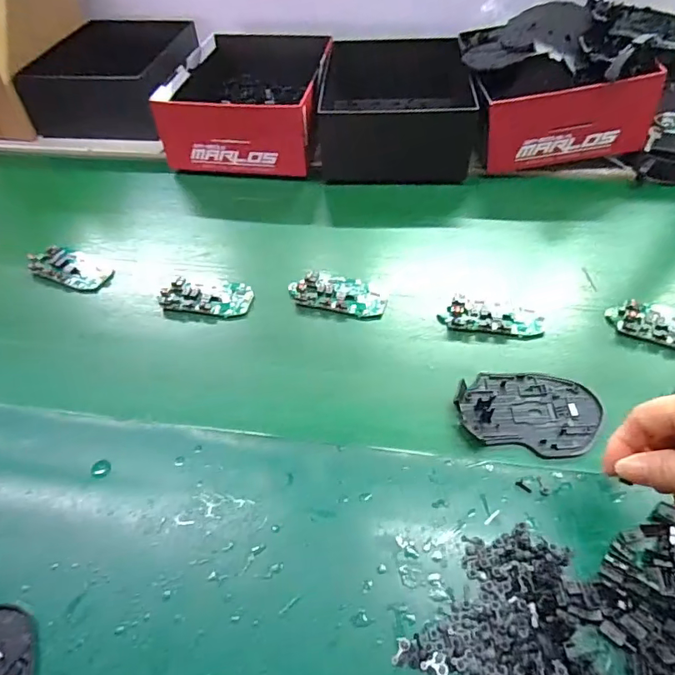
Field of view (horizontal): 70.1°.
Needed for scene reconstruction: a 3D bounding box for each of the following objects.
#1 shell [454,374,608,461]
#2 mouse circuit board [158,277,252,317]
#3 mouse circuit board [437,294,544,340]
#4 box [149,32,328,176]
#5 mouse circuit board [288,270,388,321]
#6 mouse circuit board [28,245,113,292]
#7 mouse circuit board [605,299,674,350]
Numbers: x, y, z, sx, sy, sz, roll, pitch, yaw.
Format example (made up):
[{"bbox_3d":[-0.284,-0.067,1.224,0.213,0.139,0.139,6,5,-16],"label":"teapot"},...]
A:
[{"bbox_3d":[0.155,0.058,0.392,0.110,0.009,0.073,10,52,11],"label":"shell"},{"bbox_3d":[-0.132,-0.042,0.486,0.090,0.008,0.044,4,51,7],"label":"mouse circuit board"},{"bbox_3d":[0.147,-0.019,0.456,0.092,0.010,0.041,9,52,11],"label":"mouse circuit board"},{"bbox_3d":[-0.117,-0.339,0.677,0.202,0.092,0.274,3,51,6],"label":"box"},{"bbox_3d":[0.002,-0.045,0.484,0.096,0.010,0.050,11,52,12],"label":"mouse circuit board"},{"bbox_3d":[-0.286,-0.076,0.520,0.087,0.015,0.047,17,54,17],"label":"mouse circuit board"},{"bbox_3d":[0.304,-0.010,0.444,0.099,0.013,0.049,18,54,17],"label":"mouse circuit board"}]

